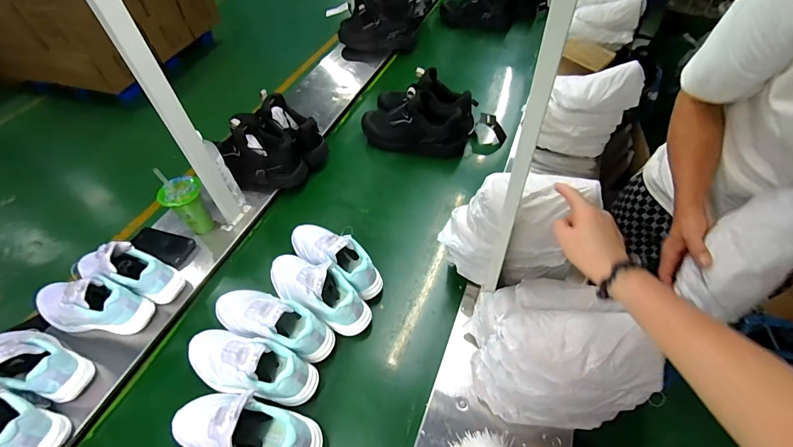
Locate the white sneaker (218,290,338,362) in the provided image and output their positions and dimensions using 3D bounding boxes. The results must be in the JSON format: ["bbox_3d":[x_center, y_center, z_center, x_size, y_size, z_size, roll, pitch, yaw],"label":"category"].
[{"bbox_3d":[-0.250,0.185,0.719,0.257,0.105,0.093,16,53,16],"label":"white sneaker"}]

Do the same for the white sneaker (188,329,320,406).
[{"bbox_3d":[-0.273,0.250,0.663,0.256,0.094,0.103,11,52,12],"label":"white sneaker"}]

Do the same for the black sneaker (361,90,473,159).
[{"bbox_3d":[0.055,-0.297,1.063,0.324,0.148,0.129,4,51,7],"label":"black sneaker"}]

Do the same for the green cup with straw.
[{"bbox_3d":[-0.496,-0.049,0.864,0.079,0.169,0.079,1,51,5],"label":"green cup with straw"}]

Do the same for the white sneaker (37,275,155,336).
[{"bbox_3d":[-0.630,0.164,0.740,0.216,0.107,0.088,0,50,4],"label":"white sneaker"}]

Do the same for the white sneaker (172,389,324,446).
[{"bbox_3d":[-0.257,0.326,0.592,0.258,0.124,0.091,7,51,9],"label":"white sneaker"}]

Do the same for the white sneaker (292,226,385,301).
[{"bbox_3d":[-0.144,0.069,0.813,0.255,0.123,0.083,29,58,25],"label":"white sneaker"}]

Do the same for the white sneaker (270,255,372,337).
[{"bbox_3d":[-0.172,0.137,0.765,0.259,0.124,0.092,24,56,21],"label":"white sneaker"}]

